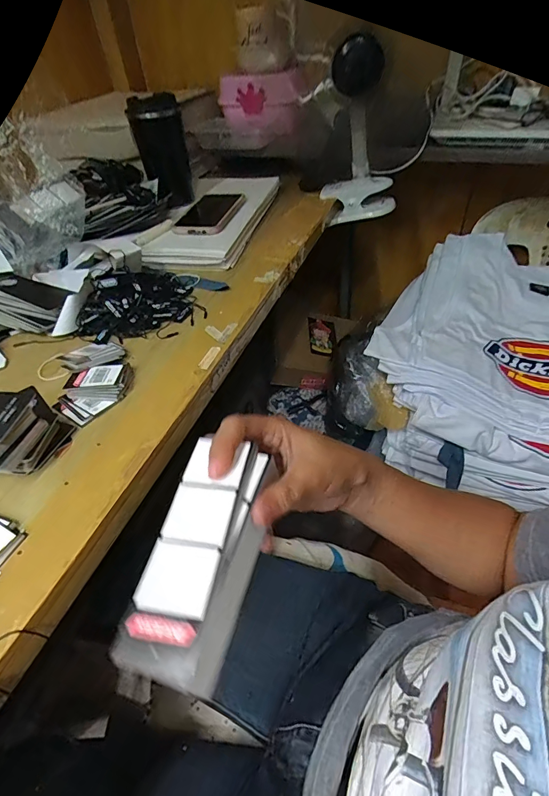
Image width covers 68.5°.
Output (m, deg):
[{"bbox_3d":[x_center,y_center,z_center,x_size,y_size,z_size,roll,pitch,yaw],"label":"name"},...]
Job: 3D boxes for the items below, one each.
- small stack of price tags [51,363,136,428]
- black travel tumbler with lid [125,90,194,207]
[{"bbox_3d":[-0.172,-0.011,0.391,0.049,0.018,0.077,23,51,27],"label":"small stack of price tags"},{"bbox_3d":[-0.179,-0.395,0.659,0.078,0.159,0.073,-14,44,-9],"label":"black travel tumbler with lid"}]

